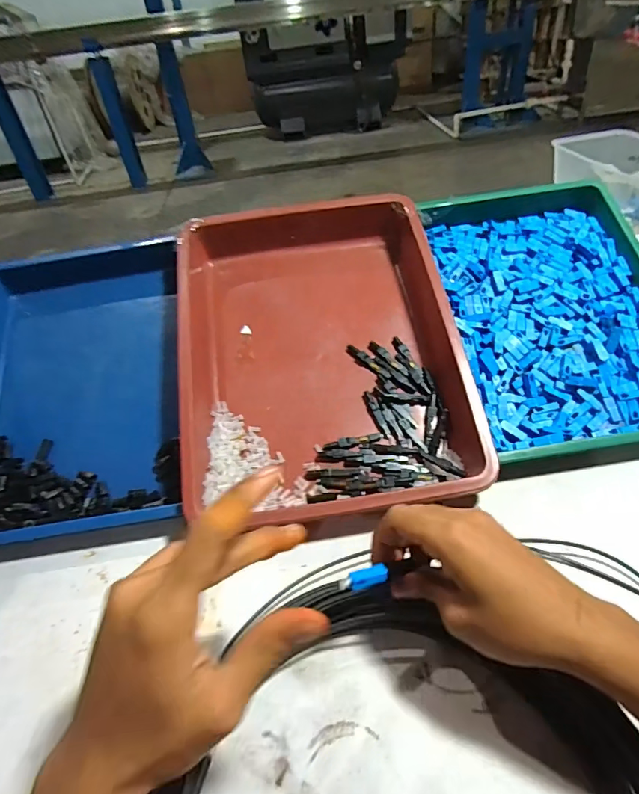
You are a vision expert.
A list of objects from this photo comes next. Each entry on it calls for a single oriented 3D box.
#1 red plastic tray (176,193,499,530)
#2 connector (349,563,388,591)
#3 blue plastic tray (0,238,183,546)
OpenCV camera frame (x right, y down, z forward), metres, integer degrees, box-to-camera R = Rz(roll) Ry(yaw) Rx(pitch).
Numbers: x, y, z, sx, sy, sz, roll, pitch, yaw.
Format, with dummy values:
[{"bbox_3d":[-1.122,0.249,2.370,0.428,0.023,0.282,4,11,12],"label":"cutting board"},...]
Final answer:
[{"bbox_3d":[-0.005,-0.069,0.498,0.264,0.069,0.378,-8,64,-2],"label":"red plastic tray"},{"bbox_3d":[0.032,0.117,0.303,0.027,0.005,0.010,-9,40,-21],"label":"connector"},{"bbox_3d":[-0.253,-0.021,0.488,0.214,0.043,0.329,-6,66,-6],"label":"blue plastic tray"}]

